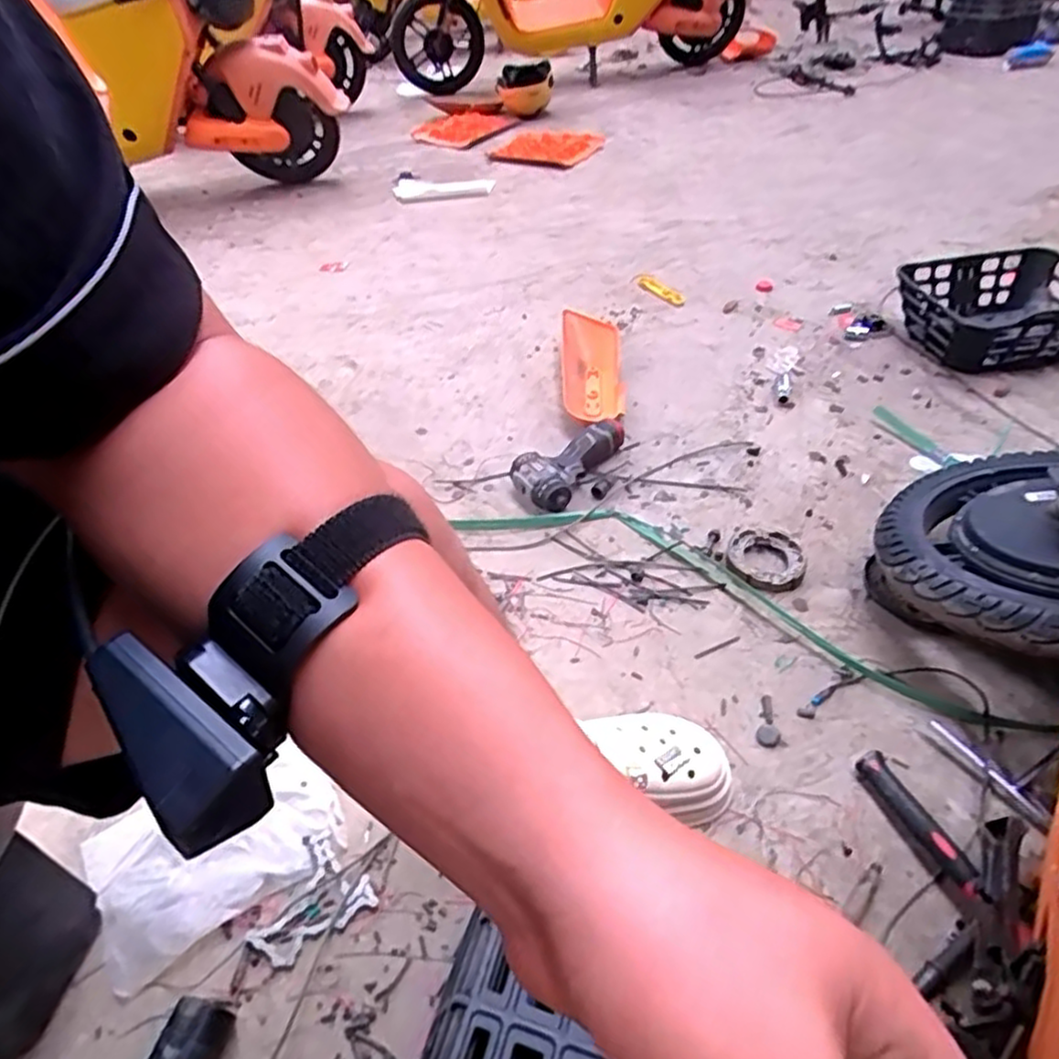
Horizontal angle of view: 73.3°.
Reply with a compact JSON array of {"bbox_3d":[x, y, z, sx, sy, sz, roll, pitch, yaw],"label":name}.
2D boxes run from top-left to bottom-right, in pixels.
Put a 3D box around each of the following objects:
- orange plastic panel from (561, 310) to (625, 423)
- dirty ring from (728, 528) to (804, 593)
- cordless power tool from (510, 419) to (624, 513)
[{"bbox_3d":[0.114,-0.297,1.318,0.110,0.057,0.321,-2,43,4],"label":"orange plastic panel"},{"bbox_3d":[0.323,0.040,0.975,0.101,0.017,0.099,-3,43,3],"label":"dirty ring"},{"bbox_3d":[0.059,-0.111,1.134,0.110,0.054,0.204,26,52,29],"label":"cordless power tool"}]

